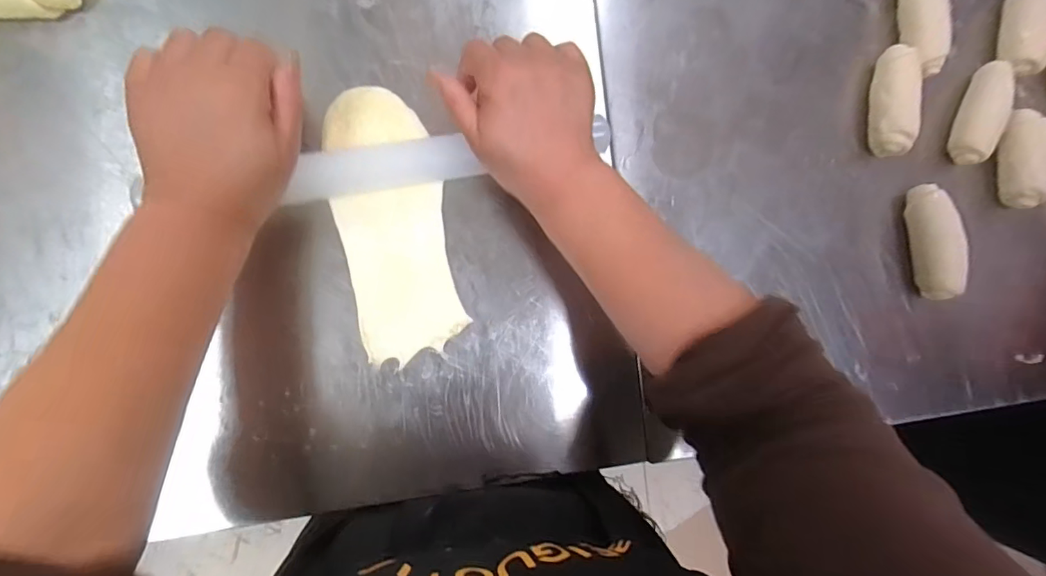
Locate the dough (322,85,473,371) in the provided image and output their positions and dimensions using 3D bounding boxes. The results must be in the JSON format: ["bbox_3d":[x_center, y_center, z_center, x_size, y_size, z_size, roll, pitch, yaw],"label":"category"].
[{"bbox_3d":[-0.095,-0.048,0.367,0.074,0.010,0.195,-13,89,-10],"label":"dough"}]

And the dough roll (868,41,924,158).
[{"bbox_3d":[0.315,-0.159,0.432,0.032,0.033,0.092,11,85,-8],"label":"dough roll"}]

